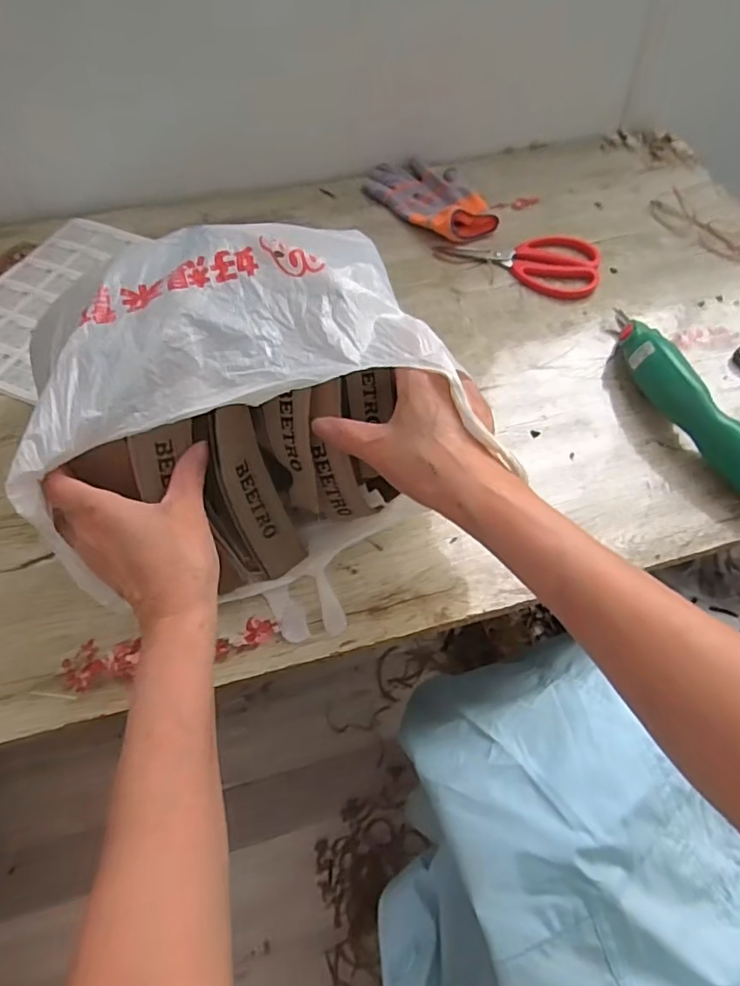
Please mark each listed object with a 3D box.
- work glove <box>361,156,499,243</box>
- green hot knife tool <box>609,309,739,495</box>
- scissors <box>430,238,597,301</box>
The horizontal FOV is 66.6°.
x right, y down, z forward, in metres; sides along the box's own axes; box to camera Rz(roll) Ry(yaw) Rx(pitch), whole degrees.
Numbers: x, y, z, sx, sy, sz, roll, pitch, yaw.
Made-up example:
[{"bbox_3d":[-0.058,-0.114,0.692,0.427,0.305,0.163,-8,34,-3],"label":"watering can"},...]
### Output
[{"bbox_3d":[0.078,-0.373,0.693,0.100,0.034,0.174,-32,65,-20],"label":"work glove"},{"bbox_3d":[0.289,-0.093,0.519,0.050,0.051,0.243,-16,61,-12],"label":"green hot knife tool"},{"bbox_3d":[0.169,-0.267,0.647,0.184,0.015,0.089,12,59,5],"label":"scissors"}]

